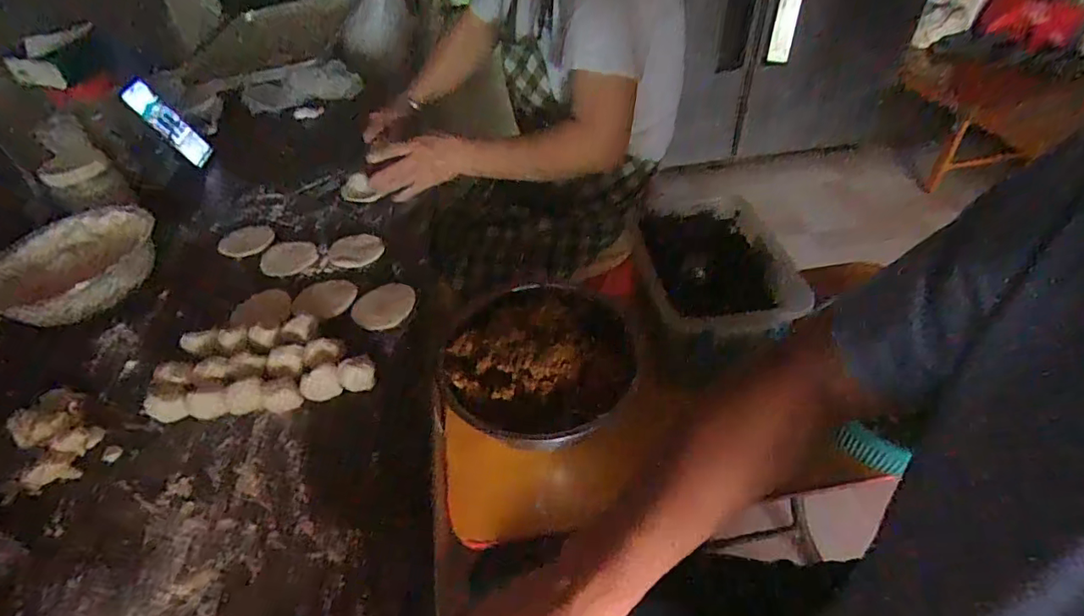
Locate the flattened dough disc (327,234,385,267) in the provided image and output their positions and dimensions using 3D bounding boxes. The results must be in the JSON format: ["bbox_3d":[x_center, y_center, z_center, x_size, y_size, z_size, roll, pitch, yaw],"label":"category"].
[{"bbox_3d":[-0.270,-0.085,0.784,0.081,0.019,0.056,-2,42,2],"label":"flattened dough disc"}]

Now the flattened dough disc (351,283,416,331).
[{"bbox_3d":[-0.202,-0.002,0.691,0.077,0.017,0.062,-27,47,-23],"label":"flattened dough disc"}]

